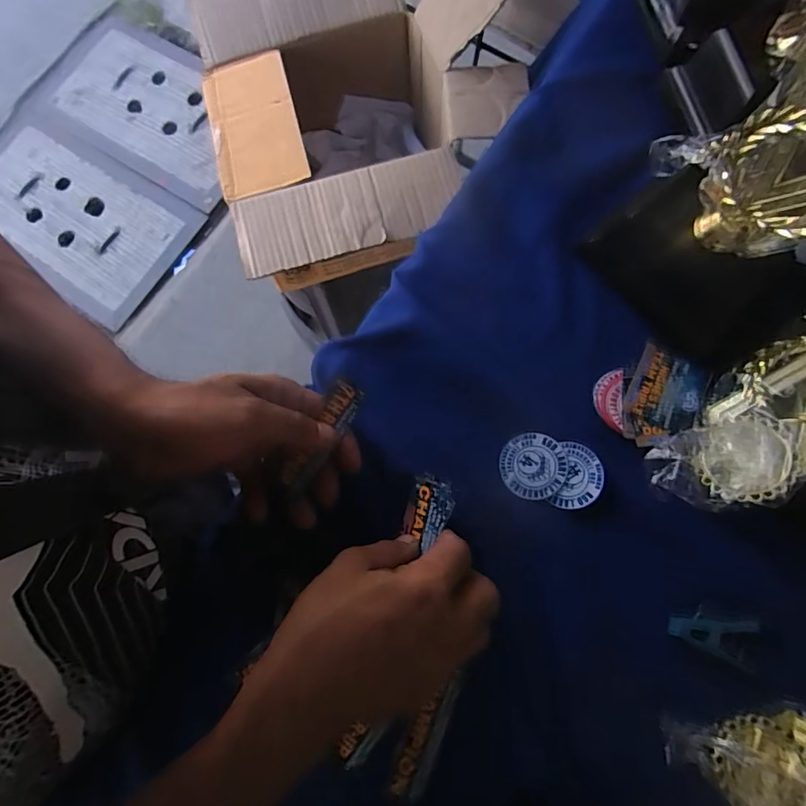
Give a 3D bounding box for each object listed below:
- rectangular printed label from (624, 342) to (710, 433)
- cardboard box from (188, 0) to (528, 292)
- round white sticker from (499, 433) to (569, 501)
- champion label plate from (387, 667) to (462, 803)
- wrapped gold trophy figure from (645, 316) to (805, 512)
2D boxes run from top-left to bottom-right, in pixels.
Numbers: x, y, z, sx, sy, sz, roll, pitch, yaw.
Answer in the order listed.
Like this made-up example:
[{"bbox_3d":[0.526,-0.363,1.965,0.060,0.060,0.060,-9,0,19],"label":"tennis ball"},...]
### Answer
[{"bbox_3d":[0.189,-0.008,0.349,0.049,0.004,0.054,24,79,4],"label":"rectangular printed label"},{"bbox_3d":[-0.059,-0.367,0.659,0.366,0.220,0.395,-17,79,-5],"label":"cardboard box"},{"bbox_3d":[0.090,0.044,0.340,0.044,0.004,0.045,0,92,11],"label":"round white sticker"},{"bbox_3d":[0.014,0.210,0.309,0.022,0.010,0.074,23,78,4],"label":"champion label plate"},{"bbox_3d":[0.248,0.010,0.326,0.164,0.042,0.071,-44,82,5],"label":"wrapped gold trophy figure"}]

